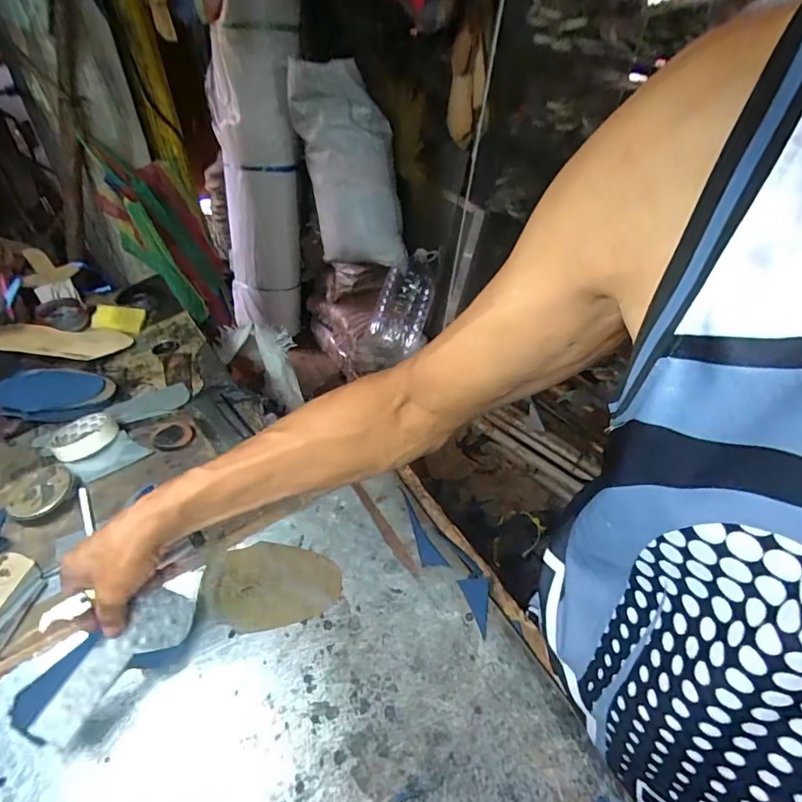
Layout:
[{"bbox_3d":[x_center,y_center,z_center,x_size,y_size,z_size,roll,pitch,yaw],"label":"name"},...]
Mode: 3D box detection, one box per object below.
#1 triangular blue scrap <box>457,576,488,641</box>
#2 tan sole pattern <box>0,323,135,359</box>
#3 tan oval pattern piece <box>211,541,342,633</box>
[{"bbox_3d":[0.076,0.200,0.480,0.029,0.006,0.055,-9,45,-5],"label":"triangular blue scrap"},{"bbox_3d":[-0.607,-0.104,0.840,0.248,0.017,0.086,3,38,-19],"label":"tan sole pattern"},{"bbox_3d":[-0.129,0.188,0.511,0.128,0.007,0.089,-7,44,-4],"label":"tan oval pattern piece"}]

